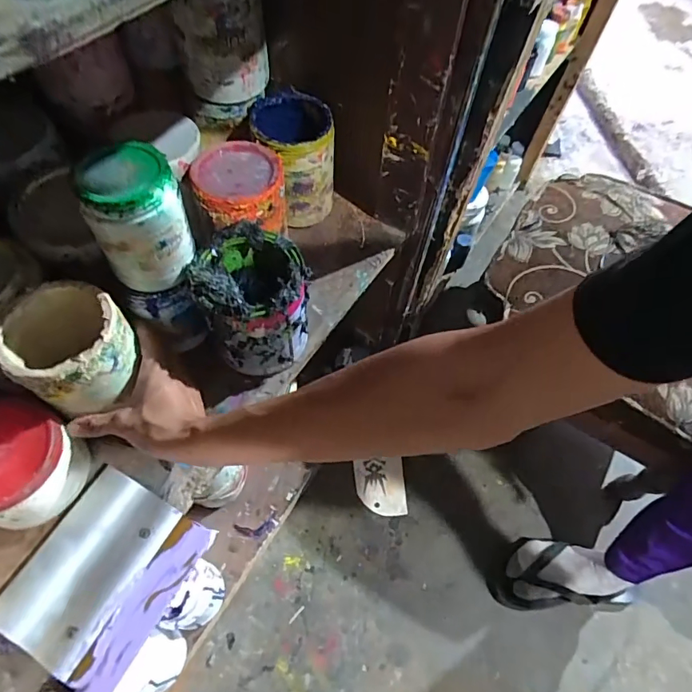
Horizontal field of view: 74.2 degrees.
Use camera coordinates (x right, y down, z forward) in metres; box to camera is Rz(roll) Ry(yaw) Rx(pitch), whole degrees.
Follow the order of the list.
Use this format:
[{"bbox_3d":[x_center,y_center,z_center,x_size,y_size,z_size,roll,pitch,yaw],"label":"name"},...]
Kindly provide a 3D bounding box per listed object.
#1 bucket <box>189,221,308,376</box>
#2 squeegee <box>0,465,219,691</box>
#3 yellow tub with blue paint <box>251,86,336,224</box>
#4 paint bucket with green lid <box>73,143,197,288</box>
[{"bbox_3d":[-0.102,-0.048,0.500,0.109,0.127,0.119,2,61,-4],"label":"bucket"},{"bbox_3d":[-0.214,0.202,0.407,0.124,0.017,0.147,28,64,13],"label":"squeegee"},{"bbox_3d":[-0.069,-0.240,0.594,0.094,0.124,0.107,-14,63,-13],"label":"yellow tub with blue paint"},{"bbox_3d":[-0.184,-0.114,0.406,0.078,0.108,0.072,2,61,-4],"label":"paint bucket with green lid"}]

